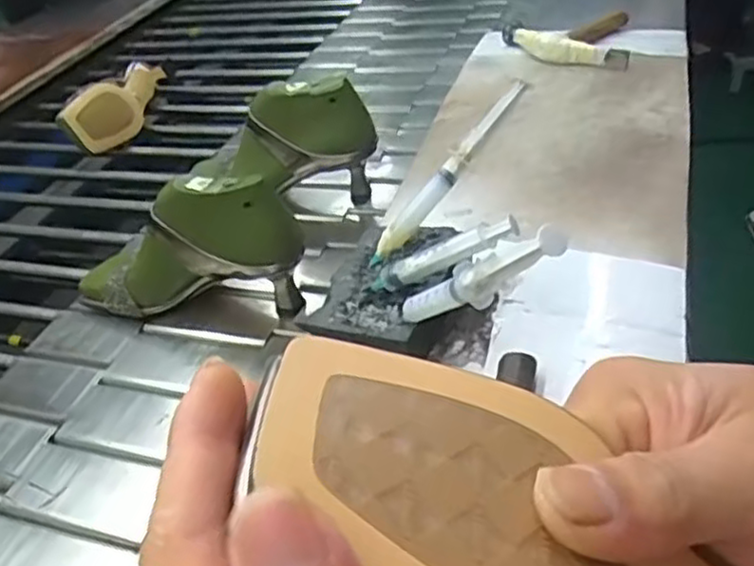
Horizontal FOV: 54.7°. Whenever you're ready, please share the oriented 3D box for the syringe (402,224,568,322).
[{"bbox_3d":[0.052,0.002,0.405,0.012,0.025,0.154,-33,0,-29],"label":"syringe"}]

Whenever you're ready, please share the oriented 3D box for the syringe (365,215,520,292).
[{"bbox_3d":[0.041,-0.017,0.482,0.112,0.022,0.015,-25,29,29],"label":"syringe"}]

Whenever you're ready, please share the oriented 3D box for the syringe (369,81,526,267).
[{"bbox_3d":[0.049,-0.079,0.526,0.163,0.021,0.012,-50,46,0],"label":"syringe"}]

